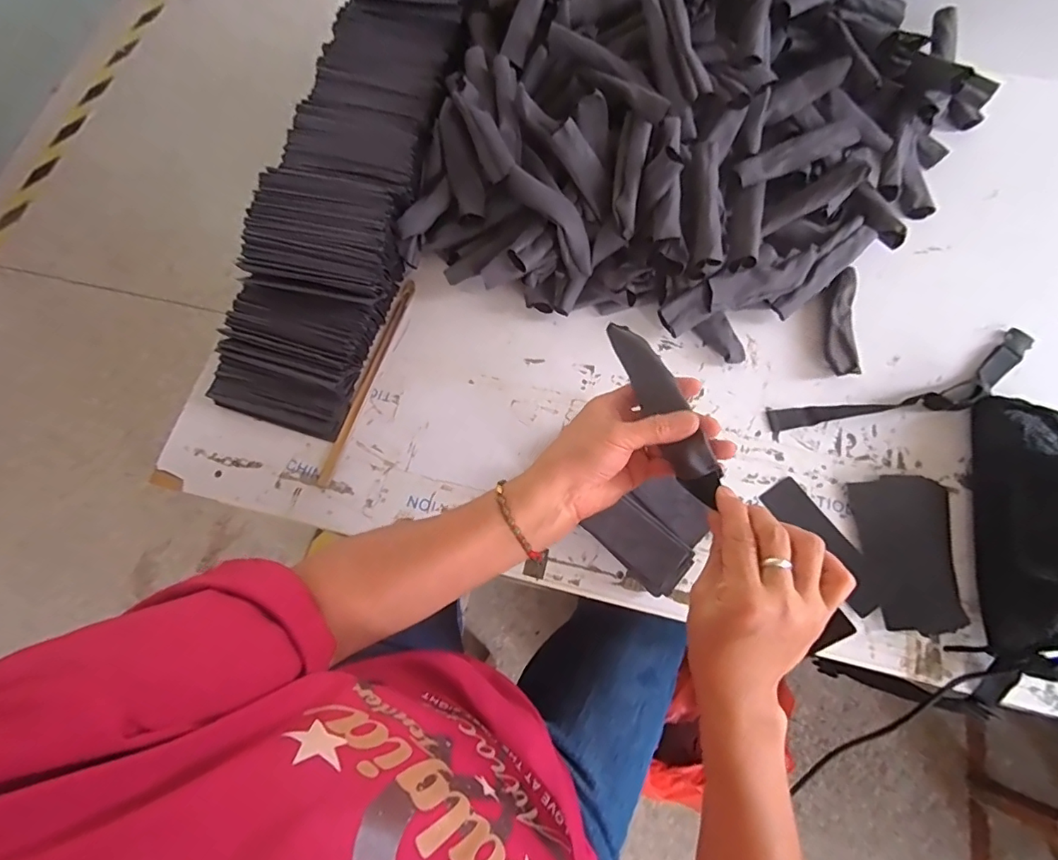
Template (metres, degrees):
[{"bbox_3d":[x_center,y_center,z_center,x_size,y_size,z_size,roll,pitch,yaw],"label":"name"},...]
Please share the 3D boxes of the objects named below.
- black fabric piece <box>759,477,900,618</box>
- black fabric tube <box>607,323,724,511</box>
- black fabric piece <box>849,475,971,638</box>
[{"bbox_3d":[0.312,0.120,0.542,0.043,0.010,0.149,-33,69,-8],"label":"black fabric piece"},{"bbox_3d":[0.105,-0.019,0.399,0.027,0.025,0.158,-20,68,-5],"label":"black fabric tube"},{"bbox_3d":[0.399,0.125,0.531,0.100,0.009,0.156,2,66,1],"label":"black fabric piece"}]

